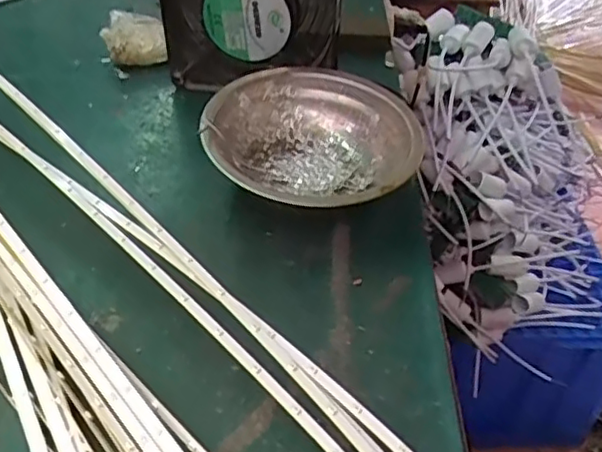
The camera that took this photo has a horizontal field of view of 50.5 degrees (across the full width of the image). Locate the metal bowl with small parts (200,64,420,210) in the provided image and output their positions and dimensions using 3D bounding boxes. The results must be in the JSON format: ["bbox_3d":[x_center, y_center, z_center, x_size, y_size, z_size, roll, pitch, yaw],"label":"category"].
[{"bbox_3d":[0.007,-0.044,0.390,0.120,0.044,0.126,2,43,-2],"label":"metal bowl with small parts"}]

